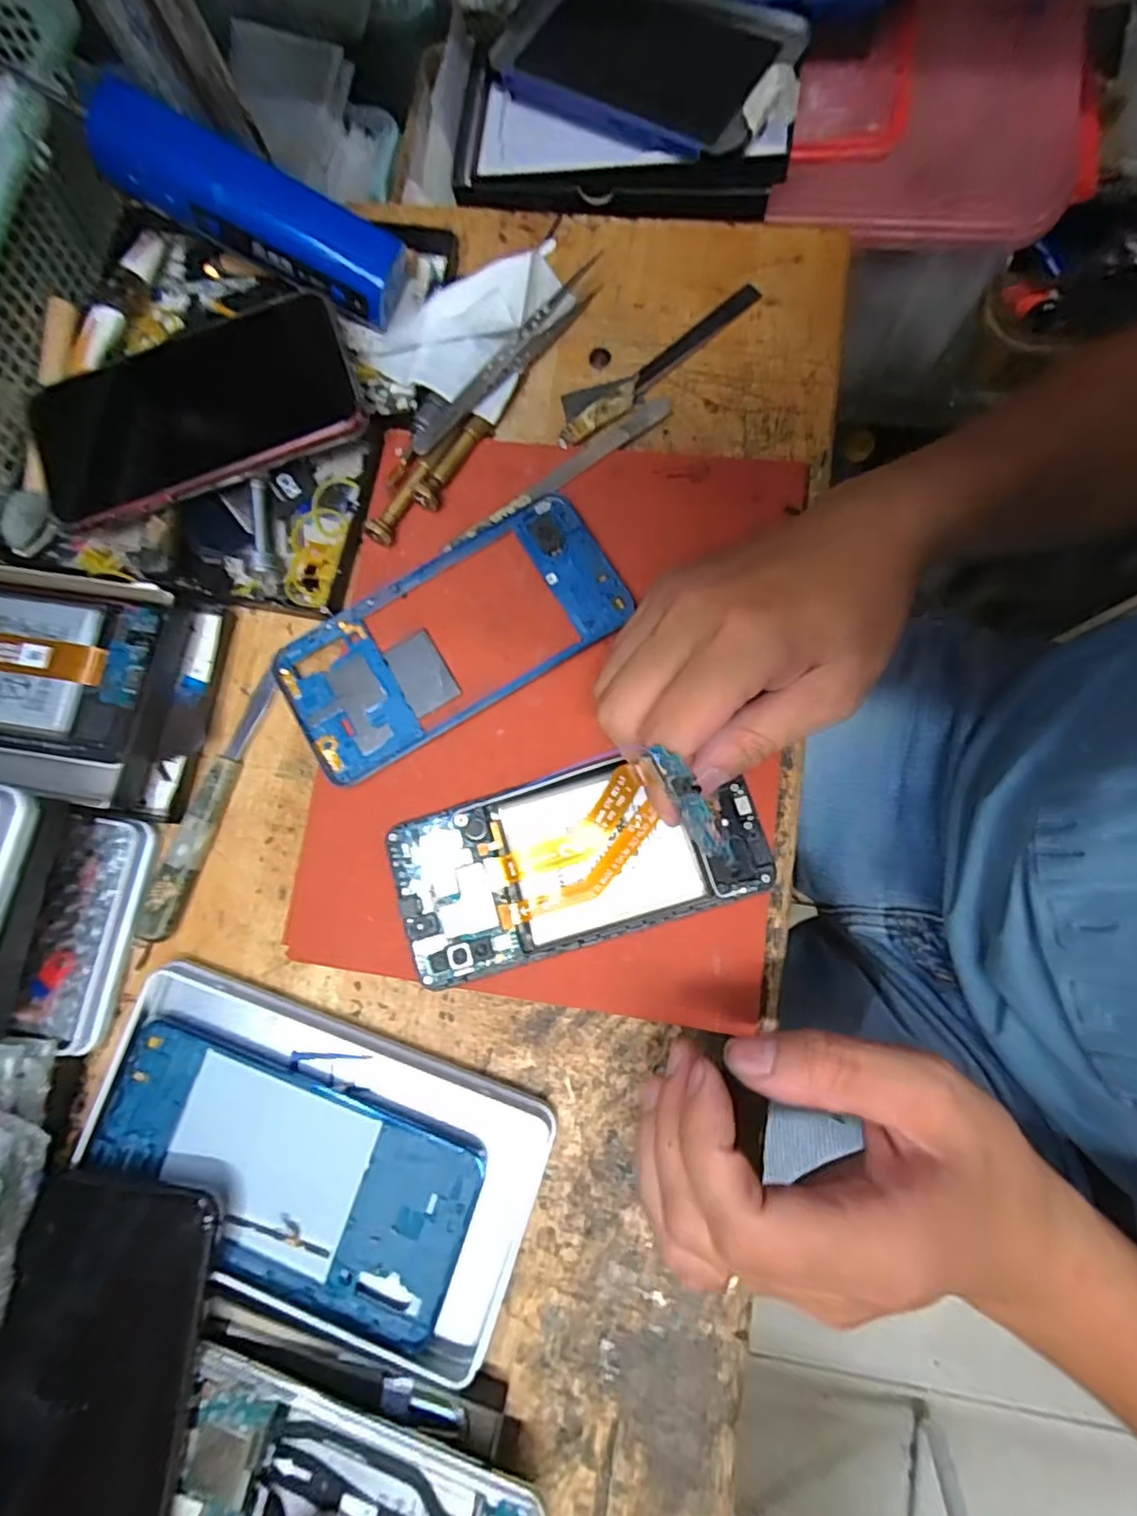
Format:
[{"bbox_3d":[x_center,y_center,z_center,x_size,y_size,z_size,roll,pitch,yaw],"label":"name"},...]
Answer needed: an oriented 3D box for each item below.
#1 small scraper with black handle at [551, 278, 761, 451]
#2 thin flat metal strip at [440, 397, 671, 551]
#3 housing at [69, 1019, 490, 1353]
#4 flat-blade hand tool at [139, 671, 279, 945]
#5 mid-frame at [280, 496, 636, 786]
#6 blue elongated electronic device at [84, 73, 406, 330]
[{"bbox_3d":[0.042,-0.195,0.312,0.122,0.004,0.027,-37,80,-3],"label":"small scraper with black handle"},{"bbox_3d":[-0.004,-0.134,0.303,0.127,0.004,0.013,-37,80,-3],"label":"thin flat metal strip"},{"bbox_3d":[-0.117,0.167,0.257,0.154,0.006,0.074,18,82,7],"label":"housing"},{"bbox_3d":[-0.162,0.020,0.288,0.015,0.010,0.124,16,82,6],"label":"flat-blade hand tool"},{"bbox_3d":[-0.054,-0.055,0.293,0.158,0.004,0.073,-32,83,-1],"label":"mid-frame"},{"bbox_3d":[-0.145,-0.255,0.298,0.128,0.031,0.039,19,80,-18],"label":"blue elongated electronic device"}]

